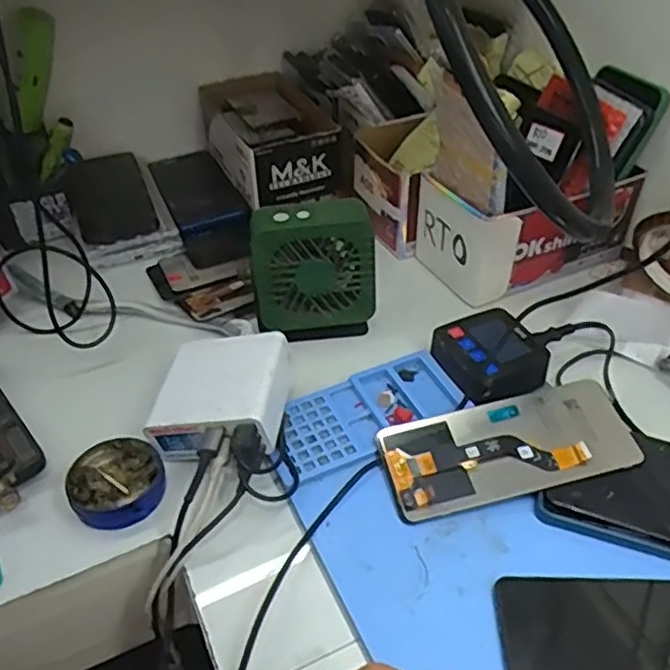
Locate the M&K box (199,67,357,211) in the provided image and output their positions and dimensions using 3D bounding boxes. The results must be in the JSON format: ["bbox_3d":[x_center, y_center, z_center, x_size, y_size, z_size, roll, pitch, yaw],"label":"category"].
[{"bbox_3d":[-0.066,-0.213,0.724,0.129,0.074,0.189,-14,43,-14],"label":"M&K box"}]

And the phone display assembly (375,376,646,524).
[{"bbox_3d":[0.115,0.075,0.445,0.163,0.008,0.070,-14,53,-3],"label":"phone display assembly"}]

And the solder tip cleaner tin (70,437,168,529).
[{"bbox_3d":[-0.146,0.099,0.445,0.059,0.021,0.059,-1,42,1],"label":"solder tip cleaner tin"}]

